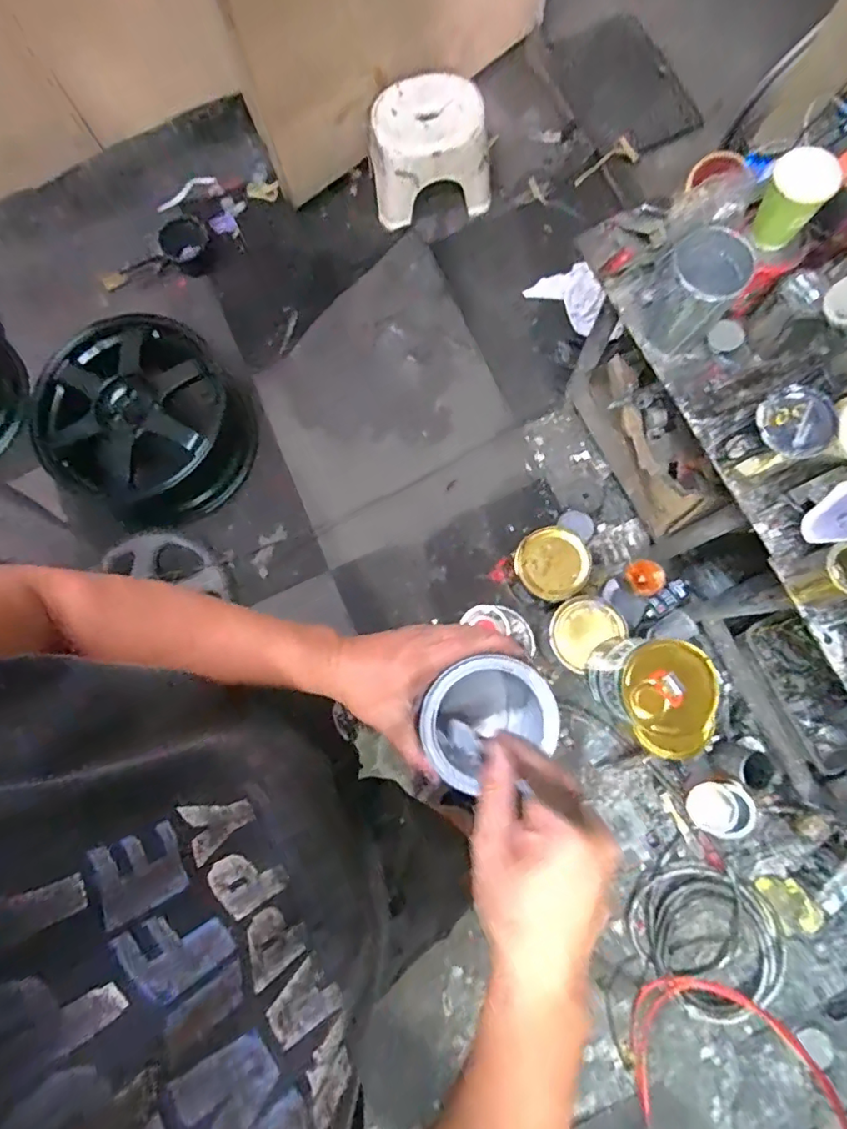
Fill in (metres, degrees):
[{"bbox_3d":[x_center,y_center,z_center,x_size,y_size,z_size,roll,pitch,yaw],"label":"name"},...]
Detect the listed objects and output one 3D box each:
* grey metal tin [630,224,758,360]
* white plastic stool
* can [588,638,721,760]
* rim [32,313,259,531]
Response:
[{"bbox_3d":[0.383,-0.398,0.795,0.119,0.142,0.115,0,80,2],"label":"grey metal tin"},{"bbox_3d":[0.008,-1.114,1.461,0.312,0.235,0.242,-23,80,-2],"label":"white plastic stool"},{"bbox_3d":[0.411,0.230,0.991,0.169,0.192,0.176,29,82,7],"label":"can"},{"bbox_3d":[-0.697,-0.345,1.320,0.477,0.221,0.464,0,80,2],"label":"rim"}]

